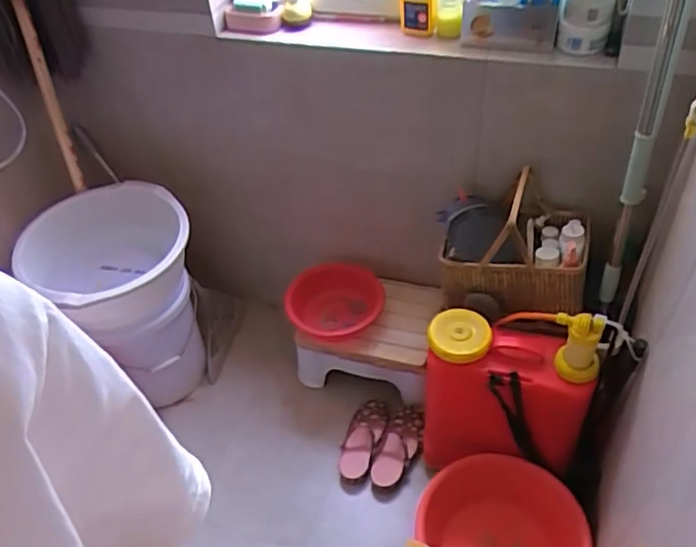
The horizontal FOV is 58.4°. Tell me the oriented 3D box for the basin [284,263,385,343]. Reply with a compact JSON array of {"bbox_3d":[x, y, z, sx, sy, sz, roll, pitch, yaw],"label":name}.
[{"bbox_3d":[-0.035,0.072,1.582,0.243,0.094,0.191,10,47,15],"label":"basin"}]

